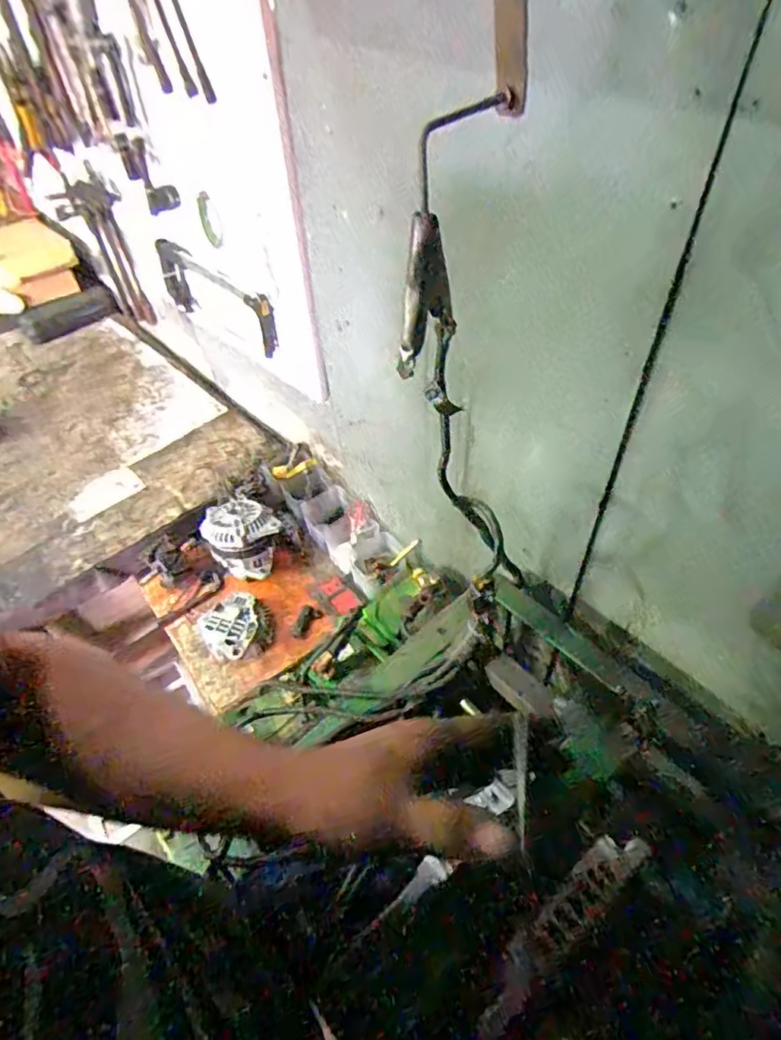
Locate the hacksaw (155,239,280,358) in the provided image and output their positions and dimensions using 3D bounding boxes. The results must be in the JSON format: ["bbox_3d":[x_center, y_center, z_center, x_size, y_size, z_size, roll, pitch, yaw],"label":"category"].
[{"bbox_3d":[-0.348,-0.437,1.173,0.053,0.162,0.400,-37,56,-25],"label":"hacksaw"}]

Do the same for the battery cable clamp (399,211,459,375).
[{"bbox_3d":[0.025,-0.160,0.413,0.014,0.100,0.079,20,53,20],"label":"battery cable clamp"}]

